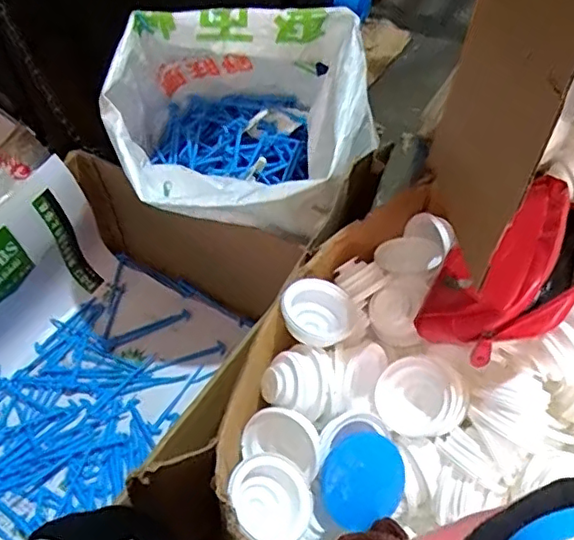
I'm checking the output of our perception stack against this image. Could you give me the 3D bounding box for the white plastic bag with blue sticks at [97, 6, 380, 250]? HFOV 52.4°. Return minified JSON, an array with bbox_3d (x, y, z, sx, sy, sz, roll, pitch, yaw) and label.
[{"bbox_3d":[-0.069,-0.218,0.875,0.363,0.244,0.359,1,52,2],"label":"white plastic bag with blue sticks"}]

